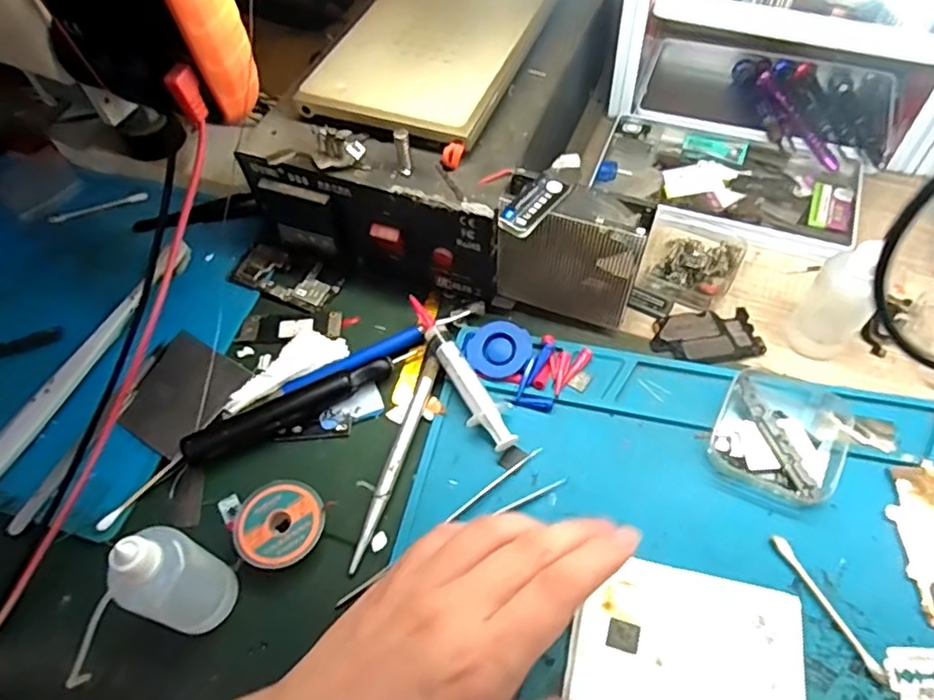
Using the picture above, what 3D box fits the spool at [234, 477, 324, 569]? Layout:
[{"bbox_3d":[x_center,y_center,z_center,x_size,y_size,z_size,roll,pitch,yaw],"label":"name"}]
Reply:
[{"bbox_3d":[-0.098,0.091,0.328,0.044,0.011,0.045,-2,57,3],"label":"spool"}]

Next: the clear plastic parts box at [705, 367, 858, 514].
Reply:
[{"bbox_3d":[0.168,0.045,0.334,0.063,0.018,0.075,24,63,19],"label":"clear plastic parts box"}]

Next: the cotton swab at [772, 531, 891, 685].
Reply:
[{"bbox_3d":[0.169,0.120,0.293,0.006,0.004,0.071,-23,59,-10],"label":"cotton swab"}]

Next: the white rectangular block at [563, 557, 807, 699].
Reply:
[{"bbox_3d":[0.100,0.138,0.285,0.100,0.004,0.074,9,59,10],"label":"white rectangular block"}]

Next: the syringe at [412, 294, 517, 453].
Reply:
[{"bbox_3d":[-0.003,0.011,0.366,0.024,0.020,0.108,-26,59,-12],"label":"syringe"}]

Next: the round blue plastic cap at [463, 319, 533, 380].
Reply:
[{"bbox_3d":[0.018,-0.001,0.373,0.040,0.010,0.034,22,62,17],"label":"round blue plastic cap"}]

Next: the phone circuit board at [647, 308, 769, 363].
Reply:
[{"bbox_3d":[0.146,-0.008,0.383,0.064,0.006,0.038,-9,57,-1],"label":"phone circuit board"}]

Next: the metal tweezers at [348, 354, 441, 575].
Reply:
[{"bbox_3d":[-0.039,0.059,0.346,0.008,0.008,0.125,14,60,13],"label":"metal tweezers"}]

